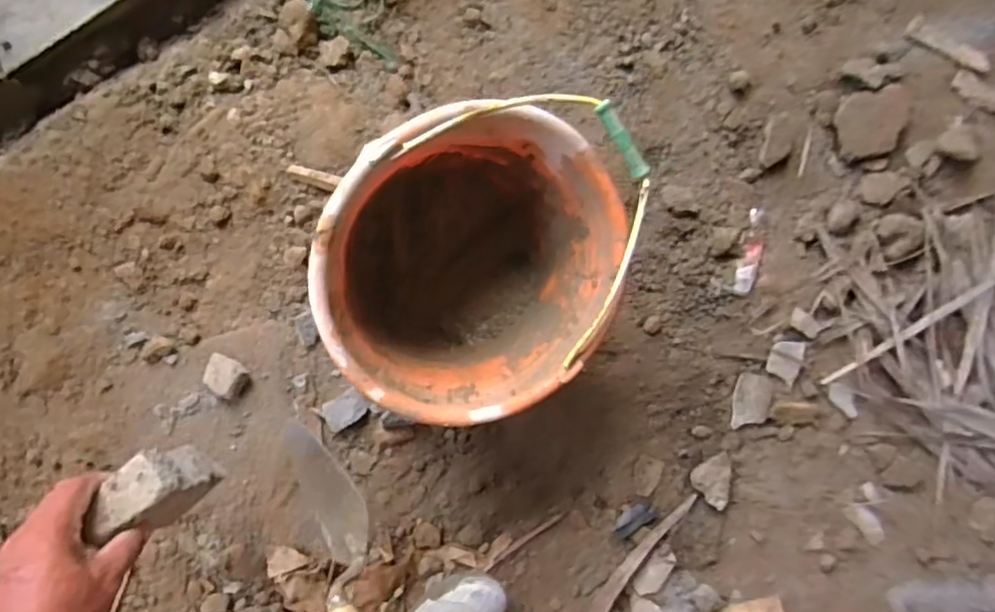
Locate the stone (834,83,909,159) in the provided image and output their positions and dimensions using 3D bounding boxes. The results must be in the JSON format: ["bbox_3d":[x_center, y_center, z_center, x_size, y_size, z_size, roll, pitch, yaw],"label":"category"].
[{"bbox_3d":[0.523,-0.254,0.882,0.107,0.016,0.088,-14,95,-9],"label":"stone"}]

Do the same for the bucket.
[{"bbox_3d":[-0.033,-0.044,0.685,0.280,0.240,0.292,-1,93,-9],"label":"bucket"}]

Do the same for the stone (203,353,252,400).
[{"bbox_3d":[-0.320,0.083,0.754,0.053,0.023,0.041,40,86,-9],"label":"stone"}]

